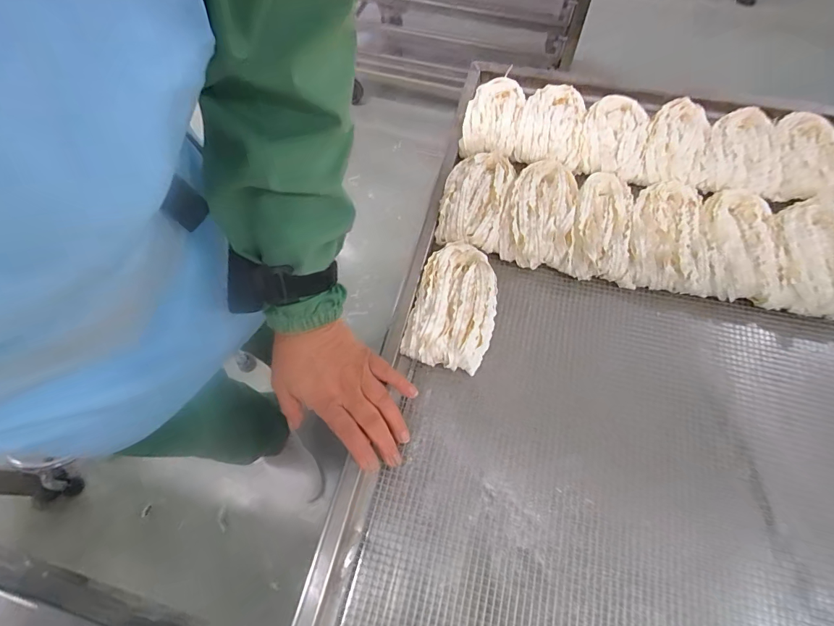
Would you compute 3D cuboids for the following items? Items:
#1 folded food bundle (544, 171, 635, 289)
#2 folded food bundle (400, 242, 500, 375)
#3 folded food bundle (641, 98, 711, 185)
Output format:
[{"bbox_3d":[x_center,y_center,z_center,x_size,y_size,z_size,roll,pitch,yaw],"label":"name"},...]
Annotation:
[{"bbox_3d":[0.220,-0.108,0.513,0.091,0.040,0.151,10,65,6],"label":"folded food bundle"},{"bbox_3d":[0.043,-0.009,0.471,0.092,0.037,0.148,13,65,8],"label":"folded food bundle"},{"bbox_3d":[0.345,-0.223,0.549,0.080,0.027,0.161,21,67,12],"label":"folded food bundle"}]

